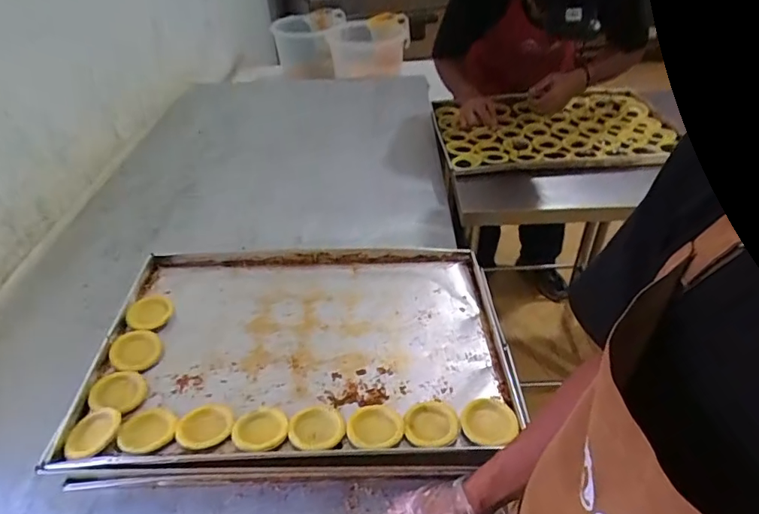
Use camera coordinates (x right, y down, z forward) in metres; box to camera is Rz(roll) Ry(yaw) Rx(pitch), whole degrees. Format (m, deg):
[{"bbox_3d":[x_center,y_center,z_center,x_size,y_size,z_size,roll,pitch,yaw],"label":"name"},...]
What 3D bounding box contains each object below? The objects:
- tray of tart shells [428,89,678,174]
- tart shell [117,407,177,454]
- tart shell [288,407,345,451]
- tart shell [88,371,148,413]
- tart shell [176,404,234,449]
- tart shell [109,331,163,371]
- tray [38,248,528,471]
[{"bbox_3d":[0.454,-0.342,1.300,0.577,0.041,0.384,-4,39,-2],"label":"tray of tart shells"},{"bbox_3d":[-0.304,0.226,0.646,0.068,0.018,0.075,-19,41,-19],"label":"tart shell"},{"bbox_3d":[-0.082,0.226,0.649,0.070,0.021,0.067,-1,39,1],"label":"tart shell"},{"bbox_3d":[-0.370,0.191,0.698,0.070,0.017,0.063,-1,39,2],"label":"tart shell"},{"bbox_3d":[-0.232,0.223,0.653,0.070,0.022,0.067,-26,44,-26],"label":"tart shell"},{"bbox_3d":[-0.371,0.143,0.750,0.068,0.023,0.066,-1,39,1],"label":"tart shell"},{"bbox_3d":[-0.116,0.129,0.766,0.601,0.042,0.418,-2,39,0],"label":"tray"}]

